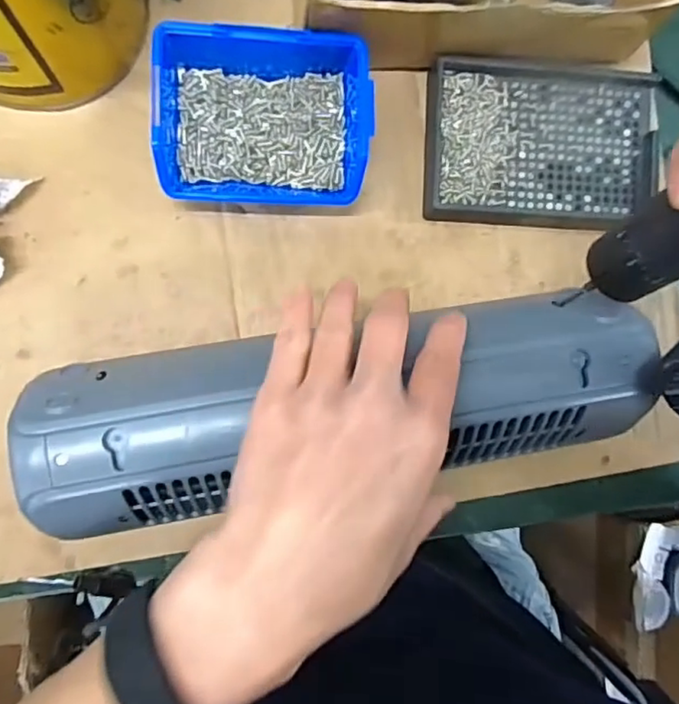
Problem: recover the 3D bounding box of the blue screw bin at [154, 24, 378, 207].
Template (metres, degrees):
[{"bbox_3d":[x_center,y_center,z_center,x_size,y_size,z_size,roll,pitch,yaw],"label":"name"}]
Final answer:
[{"bbox_3d":[-0.041,-0.128,0.333,0.109,0.046,0.088,0,88,-7],"label":"blue screw bin"}]

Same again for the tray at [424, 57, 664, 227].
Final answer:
[{"bbox_3d":[0.121,-0.122,0.366,0.137,0.024,0.093,3,88,-7],"label":"tray"}]

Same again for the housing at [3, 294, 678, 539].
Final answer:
[{"bbox_3d":[0.004,0.030,0.303,0.296,0.070,0.083,-6,89,-4],"label":"housing"}]

